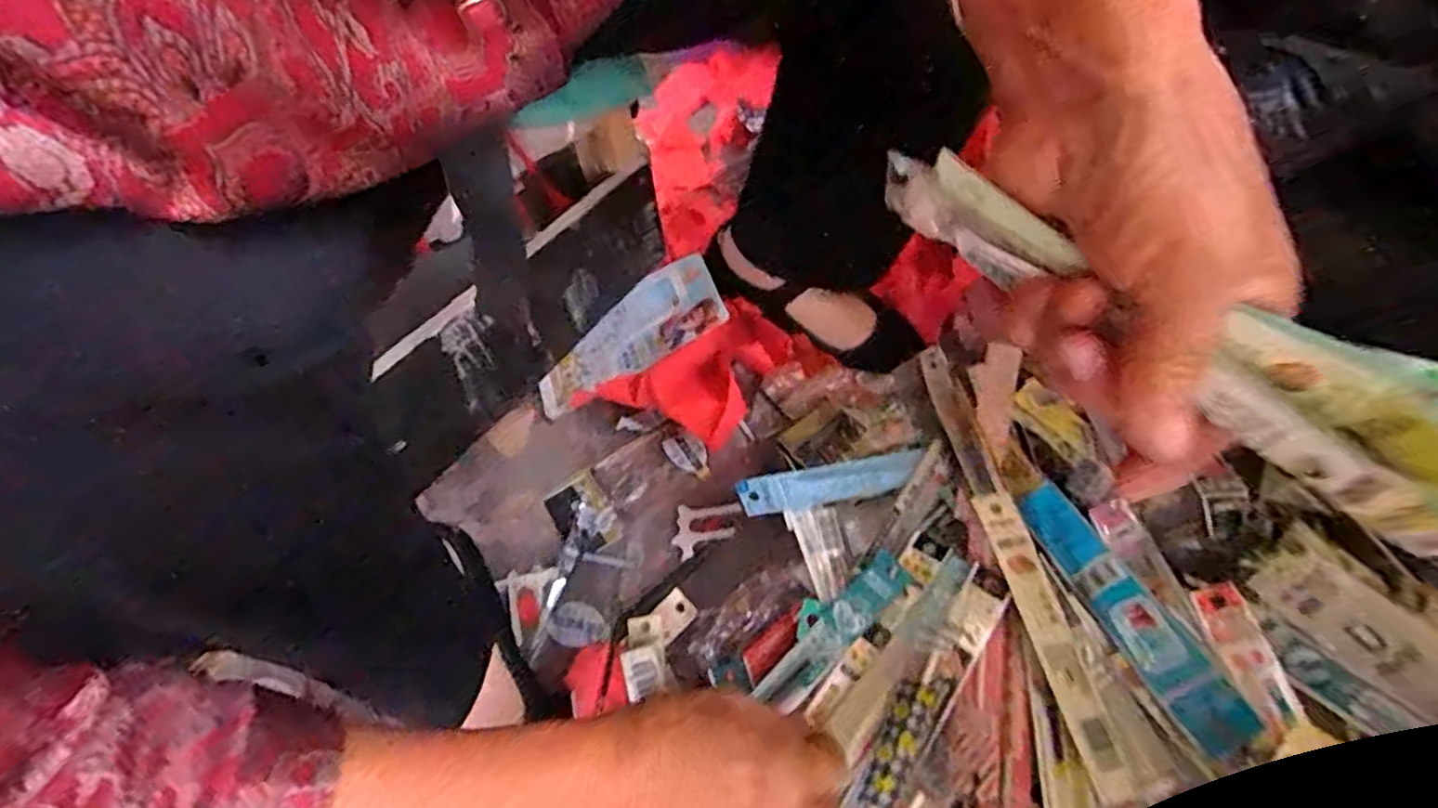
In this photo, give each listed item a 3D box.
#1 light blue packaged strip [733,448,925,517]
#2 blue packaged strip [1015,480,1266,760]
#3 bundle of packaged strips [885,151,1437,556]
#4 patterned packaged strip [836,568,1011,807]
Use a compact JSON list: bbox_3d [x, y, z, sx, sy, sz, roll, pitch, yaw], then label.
[{"bbox_3d":[0.081,0.055,0.467,0.143,0.008,0.026,-8,79,-22],"label":"light blue packaged strip"},{"bbox_3d":[0.239,0.119,0.402,0.032,0.004,0.171,-38,44,14],"label":"blue packaged strip"},{"bbox_3d":[0.125,-0.033,0.195,0.033,0.039,0.180,-39,63,-19],"label":"bundle of packaged strips"},{"bbox_3d":[0.113,0.171,0.378,0.026,0.008,0.183,32,65,20],"label":"patterned packaged strip"}]

